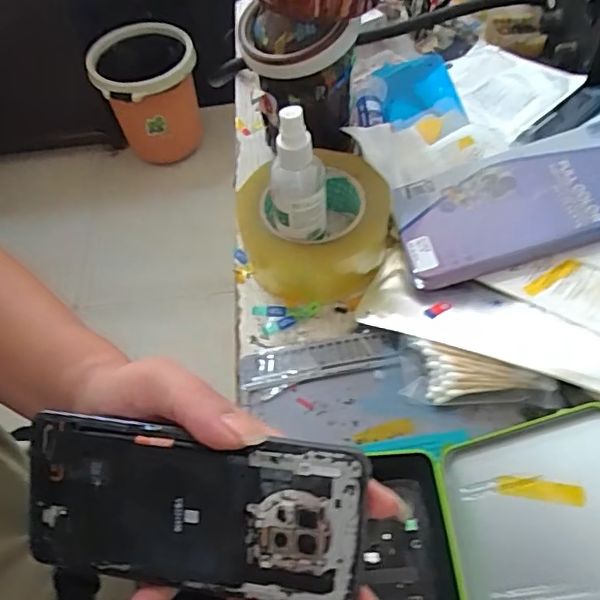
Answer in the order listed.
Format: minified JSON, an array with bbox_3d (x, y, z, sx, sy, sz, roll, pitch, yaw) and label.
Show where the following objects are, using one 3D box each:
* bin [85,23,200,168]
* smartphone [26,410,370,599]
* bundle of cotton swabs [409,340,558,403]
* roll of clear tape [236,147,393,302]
[{"bbox_3d":[-0.391,-0.531,1.548,0.262,0.287,0.244,-15,55,-5],"label":"bin"},{"bbox_3d":[-0.052,0.096,0.256,0.155,0.006,0.071,5,95,10],"label":"smartphone"},{"bbox_3d":[0.114,0.054,0.369,0.089,0.020,0.033,18,59,16],"label":"bundle of cotton swabs"},{"bbox_3d":[0.015,-0.060,0.445,0.118,0.049,0.109,-2,55,3],"label":"roll of clear tape"}]

